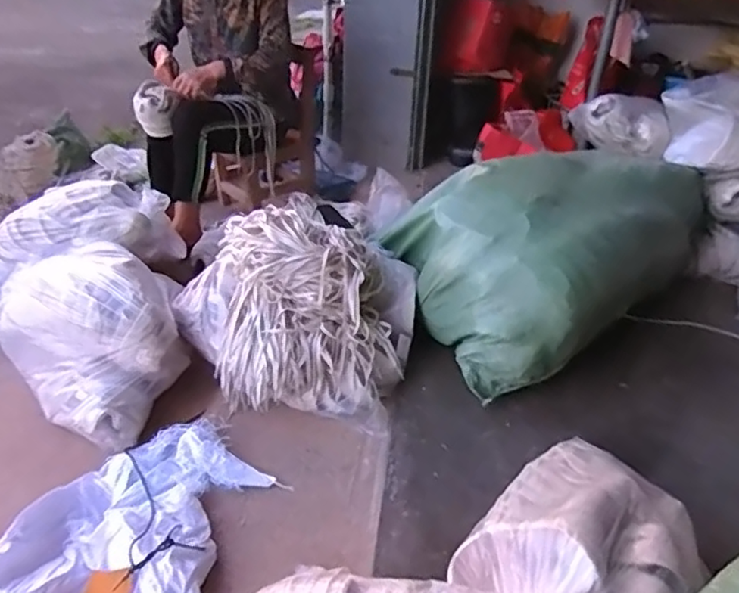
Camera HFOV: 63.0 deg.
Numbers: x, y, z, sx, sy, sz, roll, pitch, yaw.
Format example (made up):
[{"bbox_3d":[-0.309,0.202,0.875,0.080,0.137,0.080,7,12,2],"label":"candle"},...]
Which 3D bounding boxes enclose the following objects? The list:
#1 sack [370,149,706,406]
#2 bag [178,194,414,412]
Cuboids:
[{"bbox_3d":[0.479,-0.178,1.601,0.962,0.349,0.552,-25,42,-35],"label":"sack"},{"bbox_3d":[-0.160,0.021,1.348,0.515,0.296,0.420,3,33,1],"label":"bag"}]

